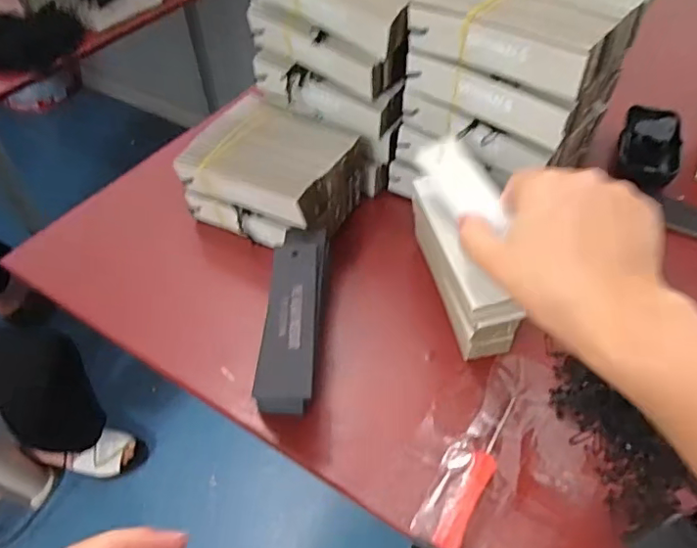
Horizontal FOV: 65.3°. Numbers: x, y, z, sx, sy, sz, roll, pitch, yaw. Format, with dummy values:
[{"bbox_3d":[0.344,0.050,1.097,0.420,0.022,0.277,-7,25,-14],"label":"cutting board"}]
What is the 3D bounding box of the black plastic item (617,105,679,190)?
[{"bbox_3d":[0.294,-0.125,0.534,0.053,0.030,0.102,15,51,14],"label":"black plastic item"}]

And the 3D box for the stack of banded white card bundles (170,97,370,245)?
[{"bbox_3d":[-0.063,-0.087,0.475,0.131,0.081,0.114,20,52,18],"label":"stack of banded white card bundles"}]

